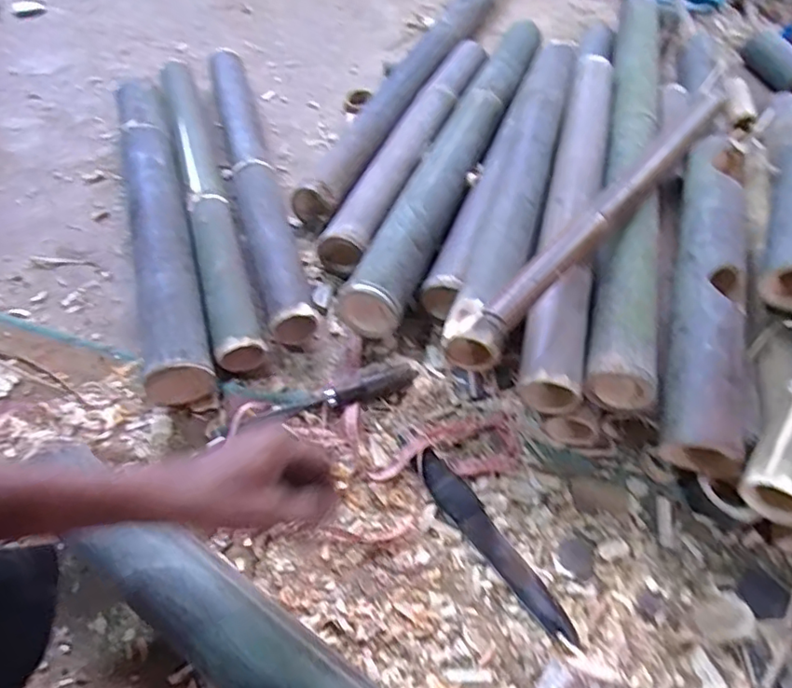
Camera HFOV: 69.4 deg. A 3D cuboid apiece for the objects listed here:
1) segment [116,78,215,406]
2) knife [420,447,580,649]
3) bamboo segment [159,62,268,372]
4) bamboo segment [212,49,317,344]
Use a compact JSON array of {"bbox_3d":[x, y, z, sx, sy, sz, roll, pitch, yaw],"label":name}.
[{"bbox_3d":[-0.339,-0.184,0.805,0.089,0.081,0.584,-13,58,-12],"label":"segment"},{"bbox_3d":[0.104,0.205,0.600,0.038,0.029,0.228,-35,64,-23],"label":"knife"},{"bbox_3d":[-0.294,-0.244,0.865,0.062,0.058,0.659,-15,58,-13],"label":"bamboo segment"},{"bbox_3d":[-0.221,-0.266,0.875,0.067,0.074,0.621,-13,58,-12],"label":"bamboo segment"}]

